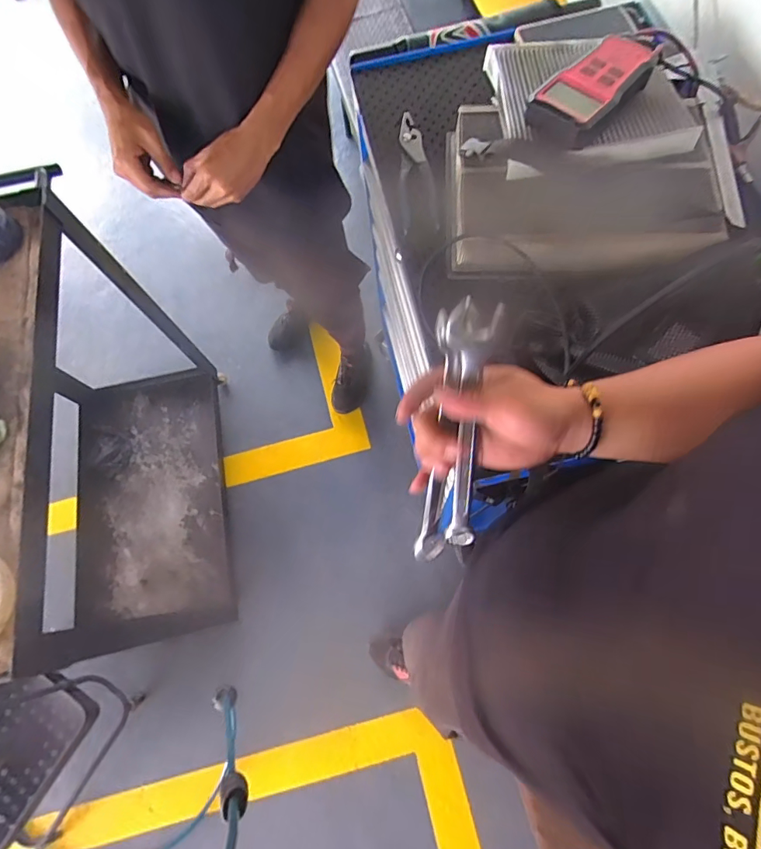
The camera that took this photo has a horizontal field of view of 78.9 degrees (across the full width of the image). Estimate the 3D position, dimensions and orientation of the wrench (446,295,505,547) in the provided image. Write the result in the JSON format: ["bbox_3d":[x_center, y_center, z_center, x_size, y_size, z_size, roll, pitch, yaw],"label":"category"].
[{"bbox_3d":[0.071,0.015,0.389,0.035,0.241,0.021,-5,34,-5],"label":"wrench"}]

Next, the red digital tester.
[{"bbox_3d":[0.242,-0.387,0.530,0.085,0.031,0.149,40,78,15],"label":"red digital tester"}]

